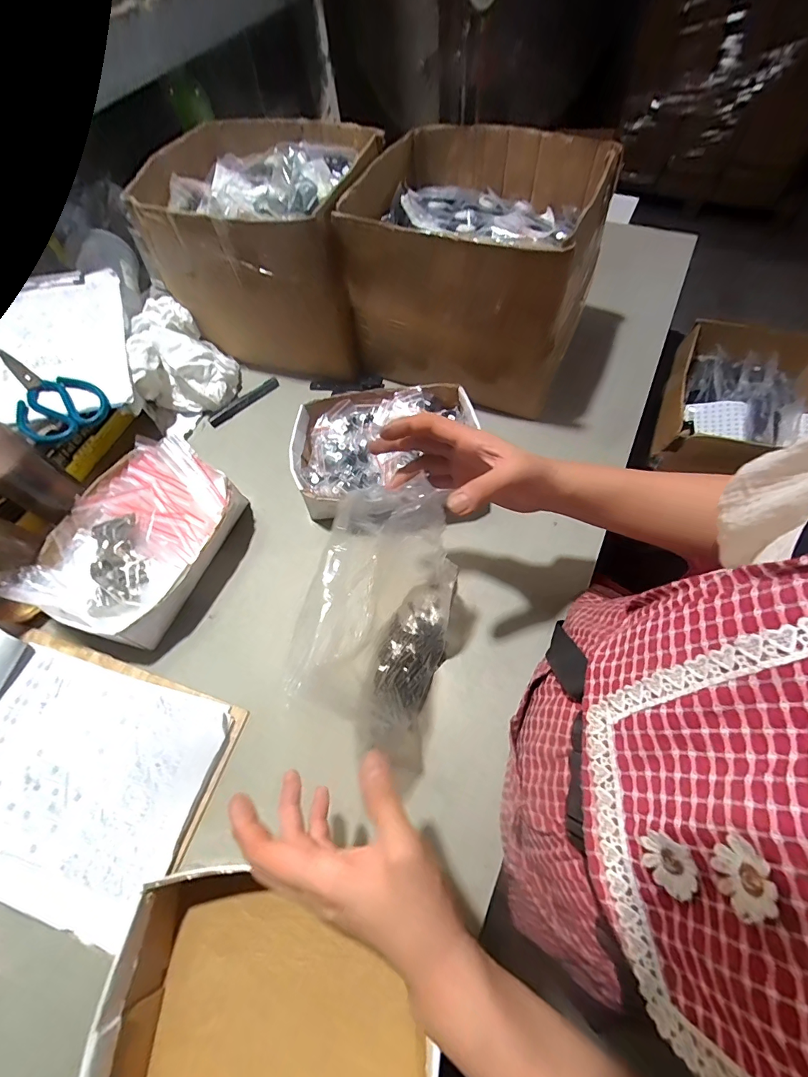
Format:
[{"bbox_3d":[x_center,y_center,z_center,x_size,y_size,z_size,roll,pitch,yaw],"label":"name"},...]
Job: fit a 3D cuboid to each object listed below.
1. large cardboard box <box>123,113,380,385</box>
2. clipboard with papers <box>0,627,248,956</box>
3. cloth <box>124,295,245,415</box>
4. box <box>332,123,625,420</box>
[{"bbox_3d":[-0.211,-0.471,0.690,0.318,0.225,0.305,9,61,7],"label":"large cardboard box"},{"bbox_3d":[-0.354,0.228,0.421,0.312,0.044,0.211,15,62,10],"label":"clipboard with papers"},{"bbox_3d":[-0.353,-0.293,0.680,0.136,0.099,0.193,-12,60,-5],"label":"cloth"},{"bbox_3d":[0.116,-0.415,0.642,0.320,0.232,0.343,23,64,14],"label":"box"}]

